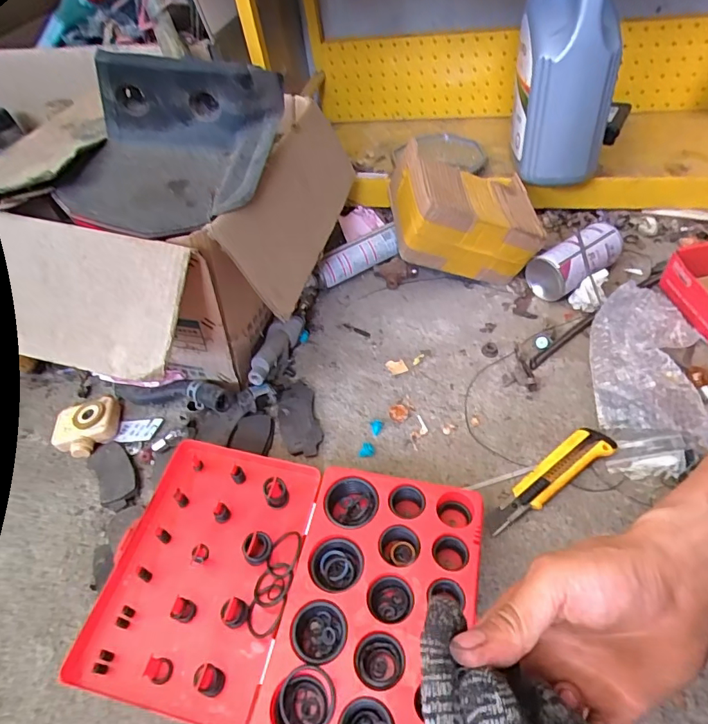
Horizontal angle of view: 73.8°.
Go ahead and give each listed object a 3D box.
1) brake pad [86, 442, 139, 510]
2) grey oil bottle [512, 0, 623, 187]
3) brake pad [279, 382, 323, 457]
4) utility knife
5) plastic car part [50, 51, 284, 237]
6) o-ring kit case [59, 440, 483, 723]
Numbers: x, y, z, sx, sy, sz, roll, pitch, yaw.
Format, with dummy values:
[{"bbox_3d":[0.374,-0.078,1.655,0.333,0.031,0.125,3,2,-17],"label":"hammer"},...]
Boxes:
[{"bbox_3d":[-0.282,0.130,0.553,0.043,0.016,0.099,-30,53,-18],"label":"brake pad"},{"bbox_3d":[0.294,-0.415,0.667,0.111,0.289,0.149,-3,42,4],"label":"grey oil bottle"},{"bbox_3d":[-0.067,0.068,0.572,0.045,0.016,0.103,-14,49,-5],"label":"brake pad"},{"bbox_3d":[0.203,0.121,0.497,0.161,0.020,0.040,-27,52,-16],"label":"utility knife"},{"bbox_3d":[-0.178,-0.215,0.448,0.152,0.105,0.188,9,49,16],"label":"plastic car part"},{"bbox_3d":[-0.060,0.205,0.441,0.332,0.049,0.240,7,51,12],"label":"o-ring kit case"}]

